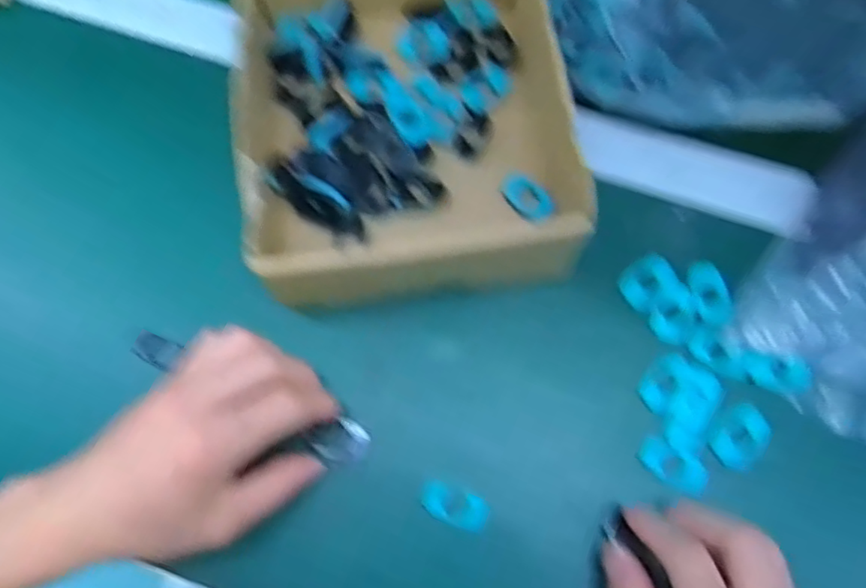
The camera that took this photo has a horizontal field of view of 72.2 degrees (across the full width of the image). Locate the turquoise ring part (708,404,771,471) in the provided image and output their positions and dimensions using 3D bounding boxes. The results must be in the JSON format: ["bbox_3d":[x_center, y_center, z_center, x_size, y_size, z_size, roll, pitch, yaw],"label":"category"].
[{"bbox_3d":[0.168,0.077,0.324,0.024,0.011,0.038,36,76,12],"label":"turquoise ring part"}]

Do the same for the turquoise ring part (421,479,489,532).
[{"bbox_3d":[0.011,0.110,0.308,0.035,0.004,0.018,21,74,8],"label":"turquoise ring part"}]

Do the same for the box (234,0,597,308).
[{"bbox_3d":[-0.020,-0.112,0.348,0.193,0.068,0.225,-12,72,-3],"label":"box"}]

